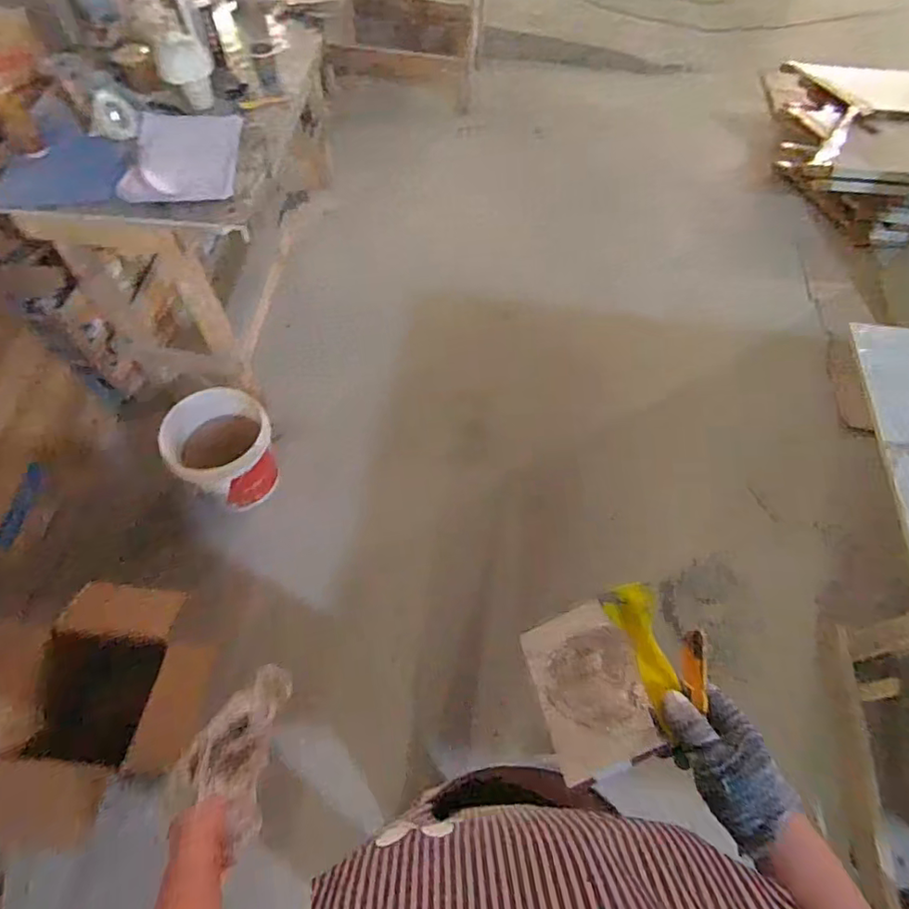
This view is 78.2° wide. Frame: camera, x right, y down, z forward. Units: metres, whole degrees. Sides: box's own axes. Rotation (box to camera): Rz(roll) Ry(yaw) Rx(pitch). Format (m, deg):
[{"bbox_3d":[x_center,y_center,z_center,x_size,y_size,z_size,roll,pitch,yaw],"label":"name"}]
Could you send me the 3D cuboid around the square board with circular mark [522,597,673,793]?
[{"bbox_3d":[0.127,0.215,0.534,0.100,0.015,0.190,-31,22,6],"label":"square board with circular mark"}]

